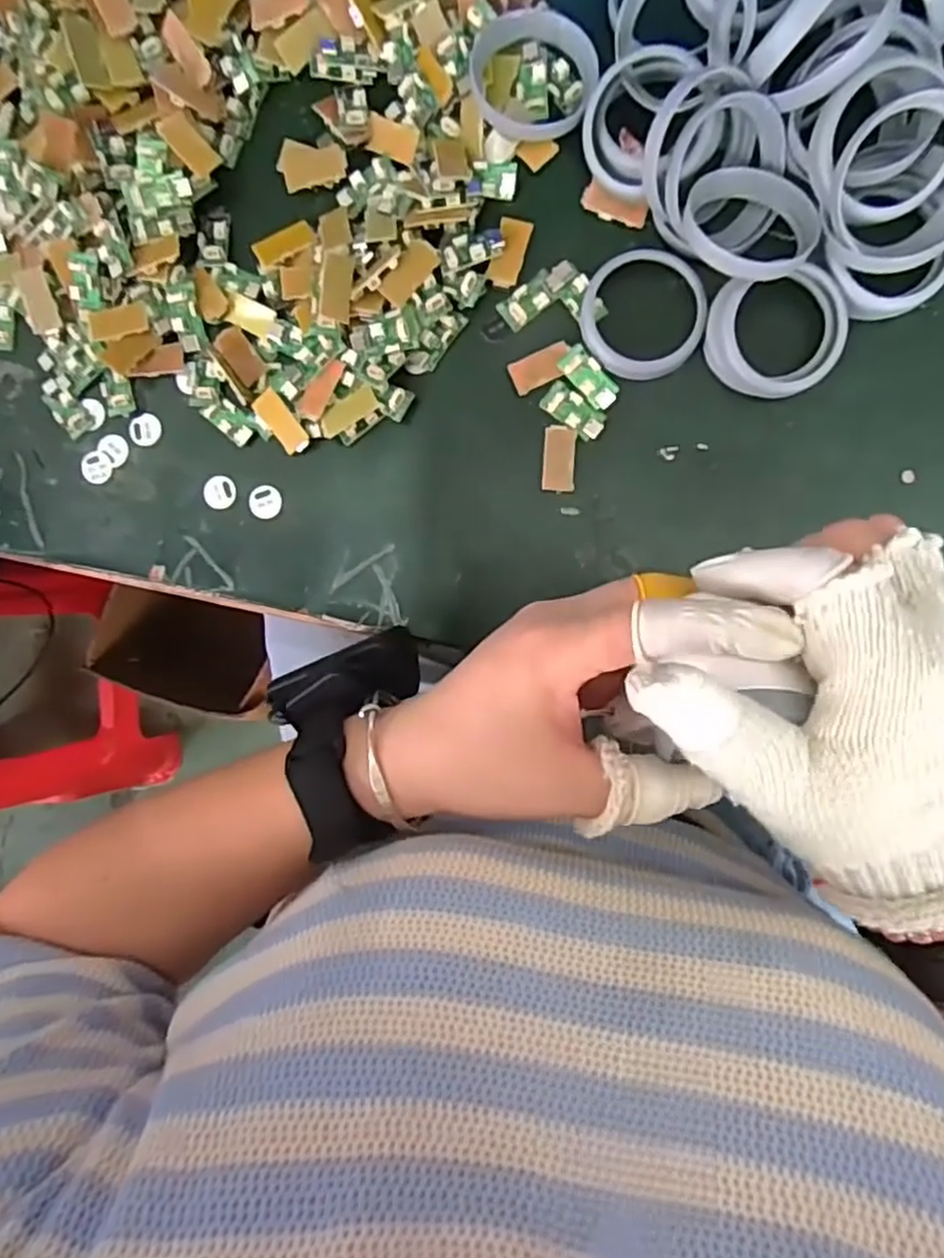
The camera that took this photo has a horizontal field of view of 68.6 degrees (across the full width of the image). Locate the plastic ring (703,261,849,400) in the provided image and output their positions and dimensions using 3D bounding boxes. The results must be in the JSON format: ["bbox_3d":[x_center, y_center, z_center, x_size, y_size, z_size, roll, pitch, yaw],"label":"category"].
[{"bbox_3d":[0.141,-0.135,0.322,0.061,0.022,0.053,-11,92,7],"label":"plastic ring"}]

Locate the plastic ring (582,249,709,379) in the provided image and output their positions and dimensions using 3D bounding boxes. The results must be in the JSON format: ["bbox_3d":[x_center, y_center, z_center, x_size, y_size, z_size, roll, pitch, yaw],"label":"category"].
[{"bbox_3d":[0.082,-0.151,0.332,0.058,0.008,0.059,0,93,6],"label":"plastic ring"}]

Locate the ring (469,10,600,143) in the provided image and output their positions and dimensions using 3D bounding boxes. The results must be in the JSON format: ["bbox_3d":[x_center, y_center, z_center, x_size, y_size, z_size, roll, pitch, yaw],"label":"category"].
[{"bbox_3d":[0.029,-0.258,0.323,0.057,0.012,0.057,0,93,6],"label":"ring"}]

